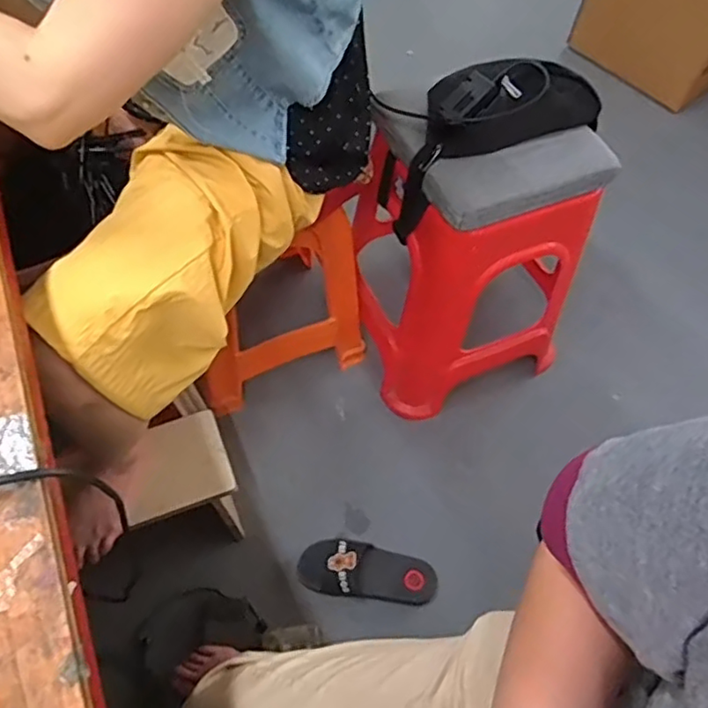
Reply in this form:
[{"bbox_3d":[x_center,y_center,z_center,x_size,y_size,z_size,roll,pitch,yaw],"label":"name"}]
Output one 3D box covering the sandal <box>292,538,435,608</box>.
[{"bbox_3d":[0.024,0.364,1.030,0.230,0.062,0.087,8,58,2],"label":"sandal"}]

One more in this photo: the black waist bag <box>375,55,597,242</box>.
[{"bbox_3d":[0.215,-0.340,0.953,0.327,0.228,0.114,-19,61,-15],"label":"black waist bag"}]

